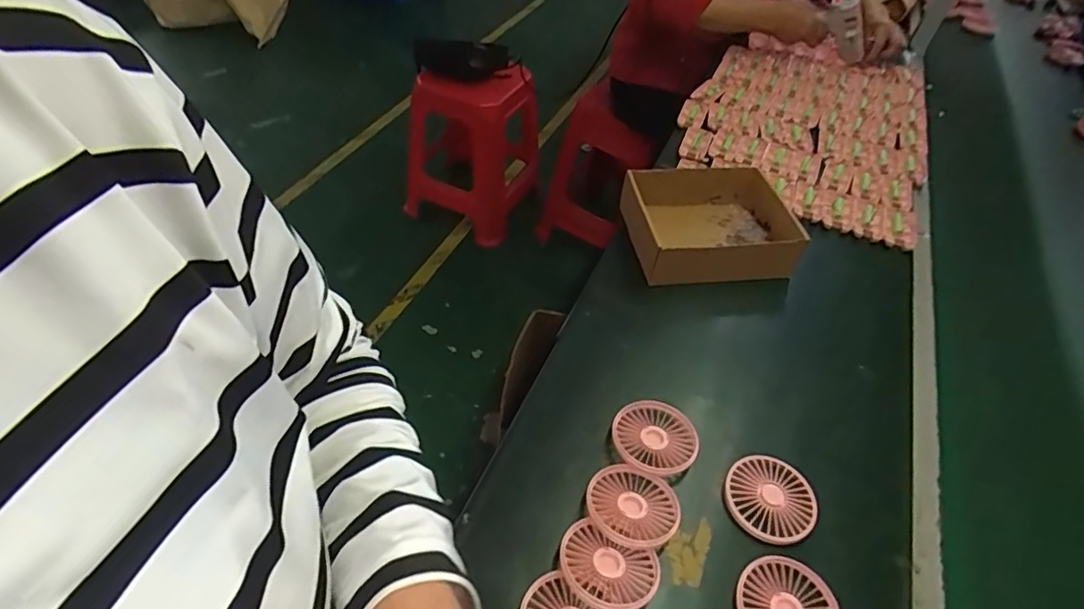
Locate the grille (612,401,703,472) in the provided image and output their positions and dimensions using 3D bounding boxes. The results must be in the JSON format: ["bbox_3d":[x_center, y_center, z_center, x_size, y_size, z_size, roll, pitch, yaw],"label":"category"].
[{"bbox_3d":[0.120,0.141,0.612,0.090,0.015,0.081,2,48,-4],"label":"grille"}]

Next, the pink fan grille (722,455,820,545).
[{"bbox_3d":[0.228,0.194,0.579,0.083,0.008,0.085,1,53,-2],"label":"pink fan grille"}]

